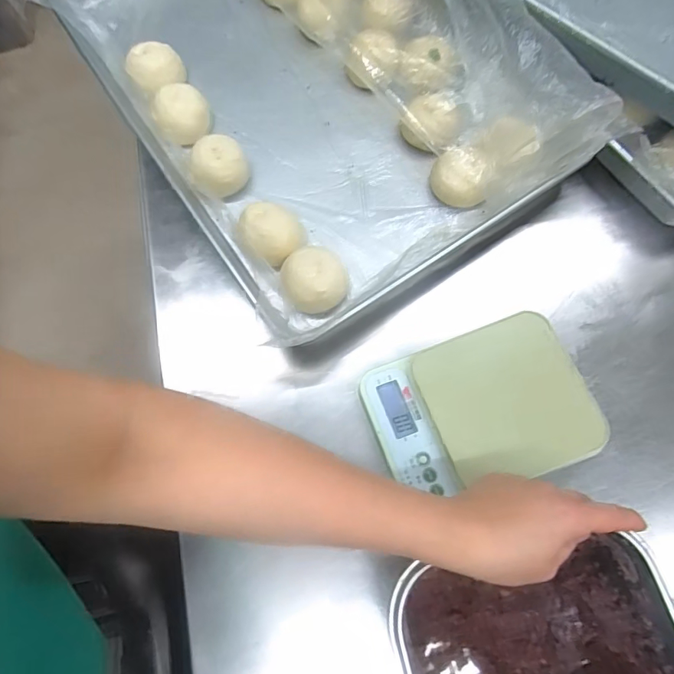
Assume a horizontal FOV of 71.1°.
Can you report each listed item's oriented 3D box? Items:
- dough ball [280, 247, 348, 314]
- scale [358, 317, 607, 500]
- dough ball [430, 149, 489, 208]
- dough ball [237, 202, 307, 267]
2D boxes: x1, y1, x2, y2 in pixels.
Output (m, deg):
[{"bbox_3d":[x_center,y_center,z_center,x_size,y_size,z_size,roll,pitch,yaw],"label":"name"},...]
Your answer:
[{"bbox_3d":[-0.023,-0.059,0.489,0.065,0.038,0.068,-3,72,1],"label":"dough ball"},{"bbox_3d":[0.132,0.069,0.448,0.191,0.045,0.137,-19,72,-4],"label":"scale"},{"bbox_3d":[0.132,-0.173,0.516,0.052,0.050,0.050,-1,72,2],"label":"dough ball"},{"bbox_3d":[-0.070,-0.109,0.507,0.060,0.042,0.066,-1,72,2],"label":"dough ball"}]

